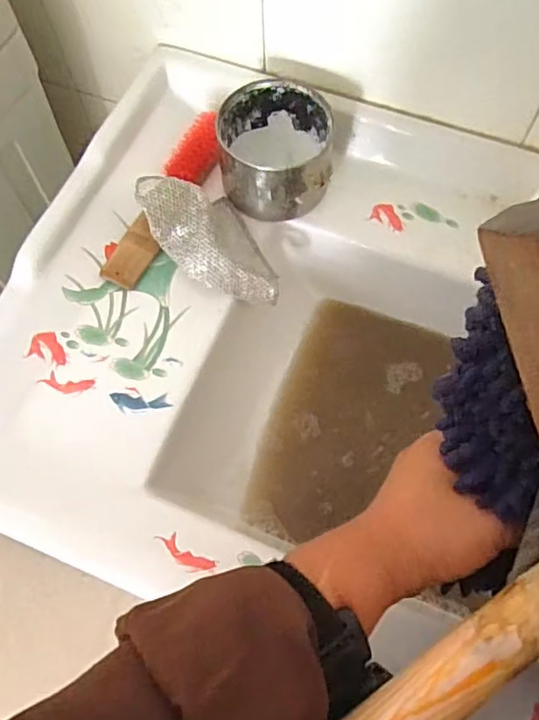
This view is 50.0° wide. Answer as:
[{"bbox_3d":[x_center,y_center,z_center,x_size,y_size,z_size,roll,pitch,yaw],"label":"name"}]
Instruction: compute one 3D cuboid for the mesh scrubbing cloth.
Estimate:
[{"bbox_3d":[-0.050,-0.105,0.493,0.079,0.055,0.121,-28,68,-11],"label":"mesh scrubbing cloth"}]

